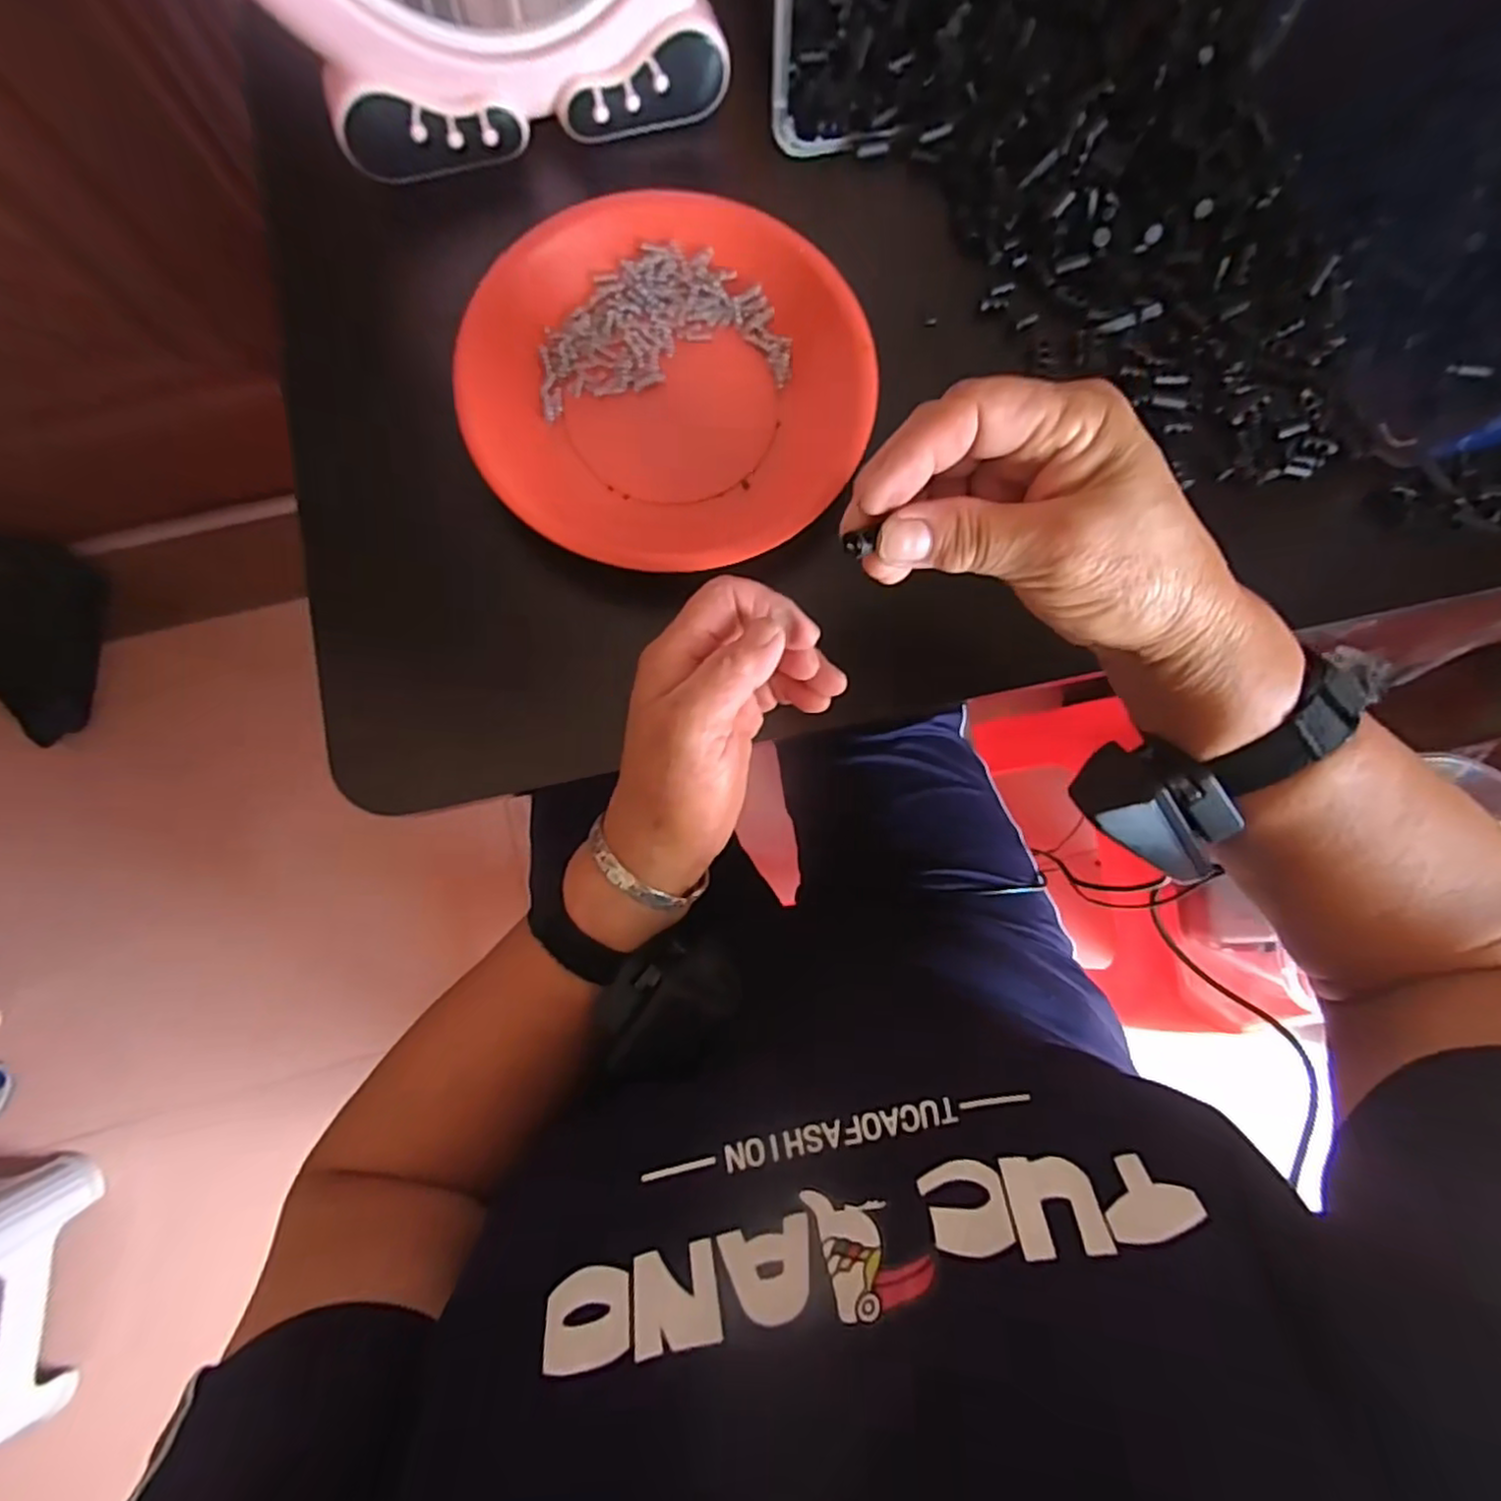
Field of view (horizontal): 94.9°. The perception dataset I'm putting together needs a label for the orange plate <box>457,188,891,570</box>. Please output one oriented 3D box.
[{"bbox_3d":[-0.041,-0.179,0.342,0.189,0.032,0.184,0,81,-3],"label":"orange plate"}]

